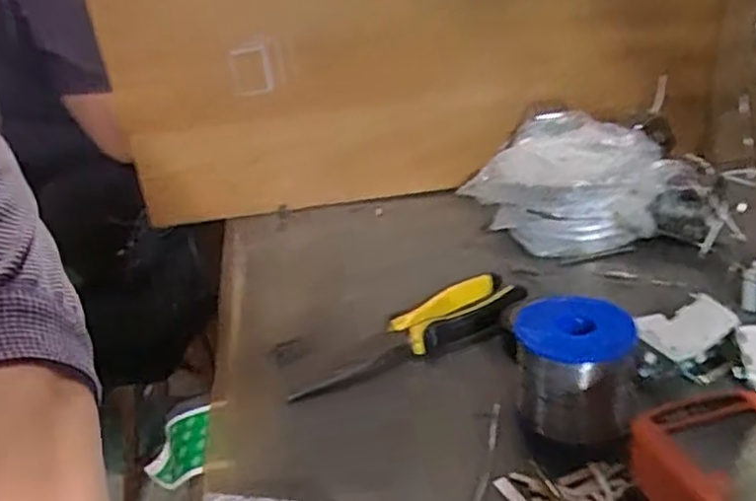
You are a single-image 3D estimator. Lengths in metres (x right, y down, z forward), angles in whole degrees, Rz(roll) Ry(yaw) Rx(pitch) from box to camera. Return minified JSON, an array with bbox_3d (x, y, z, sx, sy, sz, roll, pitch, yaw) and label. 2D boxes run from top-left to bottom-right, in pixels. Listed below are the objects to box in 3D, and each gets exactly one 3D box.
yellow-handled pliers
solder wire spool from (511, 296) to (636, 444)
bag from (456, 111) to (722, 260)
[{"bbox_3d":[0.026,0.059,0.487,0.191,0.012,0.049,-23,30,-31],"label":"yellow-handled pliers"},{"bbox_3d":[0.115,0.068,0.405,0.063,0.060,0.063,2,27,17],"label":"solder wire spool"},{"bbox_3d":[0.193,-0.066,0.650,0.210,0.071,0.183,1,26,13],"label":"bag"}]

